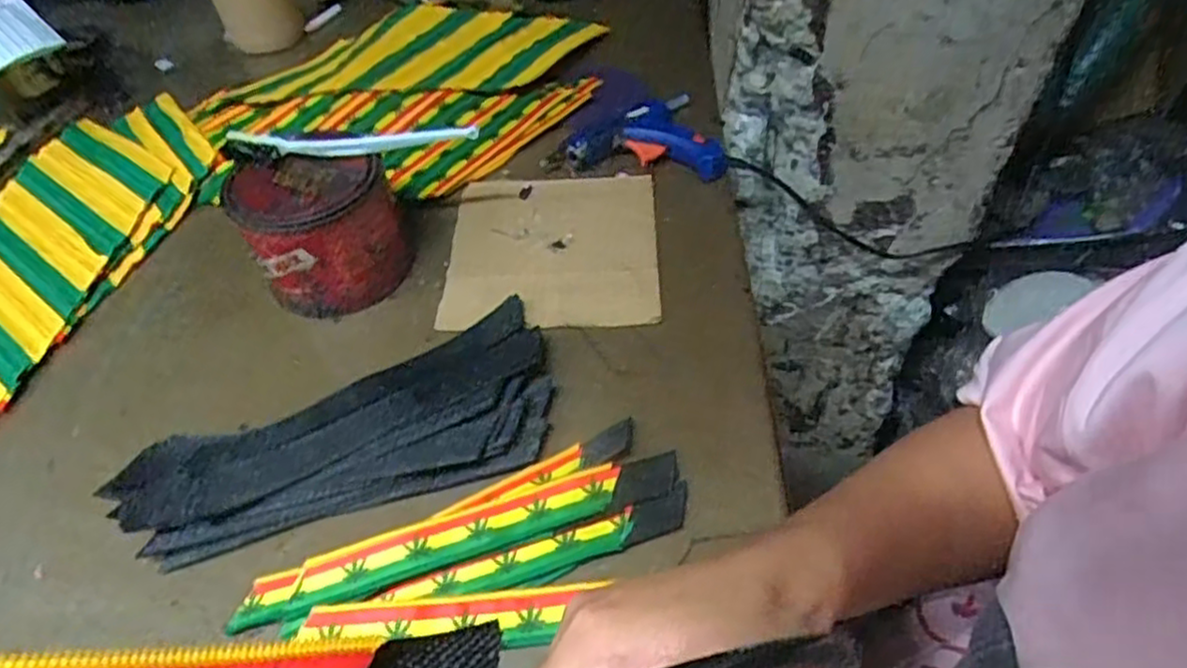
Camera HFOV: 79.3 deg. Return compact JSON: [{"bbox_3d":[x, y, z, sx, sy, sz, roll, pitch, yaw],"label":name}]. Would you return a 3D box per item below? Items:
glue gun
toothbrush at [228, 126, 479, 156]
[{"bbox_3d":[0.046,-0.169,0.598,0.125,0.028,0.083,3,50,6],"label":"glue gun"},{"bbox_3d":[-0.161,-0.129,0.476,0.166,0.014,0.018,0,50,3],"label":"toothbrush"}]

